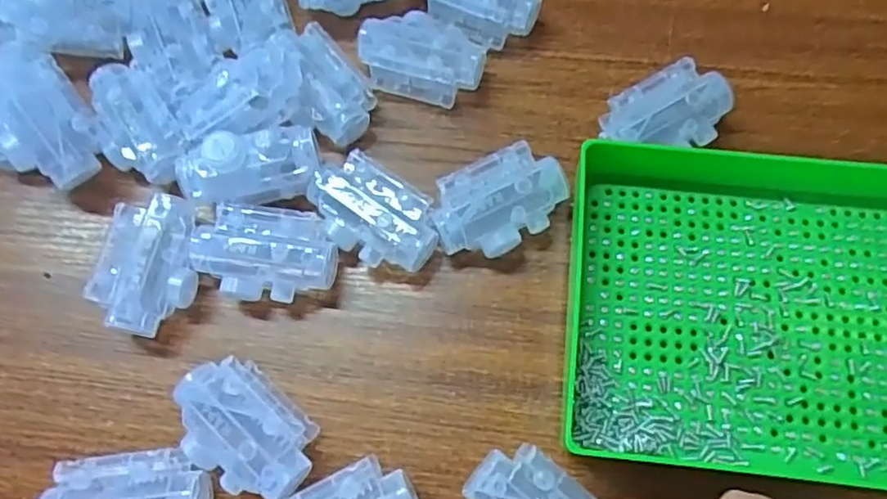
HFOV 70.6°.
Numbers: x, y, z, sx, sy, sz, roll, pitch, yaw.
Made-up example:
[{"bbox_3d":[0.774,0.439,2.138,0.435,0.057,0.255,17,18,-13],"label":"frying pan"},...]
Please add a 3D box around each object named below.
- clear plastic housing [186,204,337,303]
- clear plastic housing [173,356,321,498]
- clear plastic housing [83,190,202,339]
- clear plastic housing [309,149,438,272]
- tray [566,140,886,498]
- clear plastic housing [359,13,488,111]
[{"bbox_3d":[-0.090,0.004,0.317,0.069,0.032,0.042,5,72,4],"label":"clear plastic housing"},{"bbox_3d":[-0.091,0.085,0.290,0.068,0.029,0.045,36,76,13],"label":"clear plastic housing"},{"bbox_3d":[-0.144,0.009,0.315,0.040,0.030,0.067,8,72,5],"label":"clear plastic housing"},{"bbox_3d":[-0.036,-0.016,0.321,0.067,0.029,0.042,31,75,12],"label":"clear plastic housing"},{"bbox_3d":[0.181,0.029,0.293,0.237,0.038,0.157,7,72,5],"label":"tray"},{"bbox_3d":[-0.011,-0.109,0.352,0.068,0.029,0.043,18,73,9],"label":"clear plastic housing"}]

